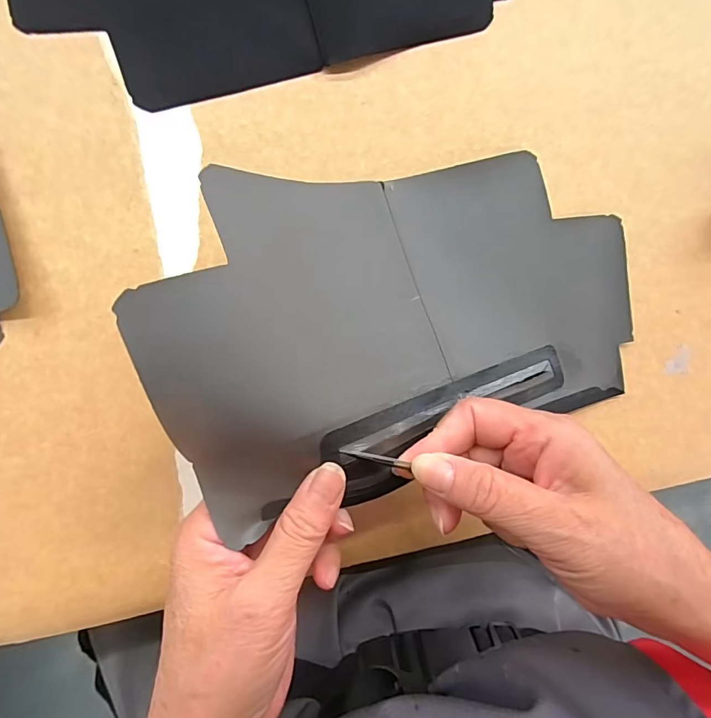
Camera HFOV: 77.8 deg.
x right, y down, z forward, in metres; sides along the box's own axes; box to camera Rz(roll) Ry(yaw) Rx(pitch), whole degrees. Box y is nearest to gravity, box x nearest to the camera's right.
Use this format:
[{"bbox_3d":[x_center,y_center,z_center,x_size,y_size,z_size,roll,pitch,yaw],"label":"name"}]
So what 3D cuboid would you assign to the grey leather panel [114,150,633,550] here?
[{"bbox_3d":[0.038,-0.027,0.234,0.281,0.043,0.159,-18,97,-29],"label":"grey leather panel"}]

